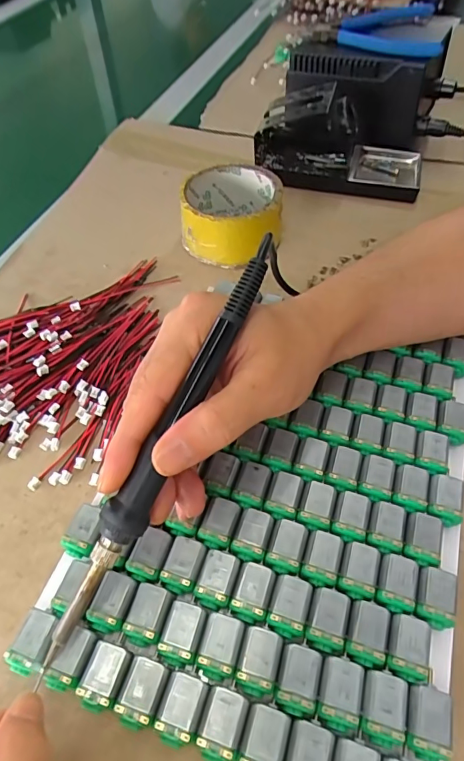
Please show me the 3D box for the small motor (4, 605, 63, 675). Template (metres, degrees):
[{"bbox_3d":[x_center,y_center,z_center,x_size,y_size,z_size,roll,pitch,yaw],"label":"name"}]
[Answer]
[{"bbox_3d":[-0.095,0.128,0.225,0.019,0.017,0.027,13,56,11],"label":"small motor"}]

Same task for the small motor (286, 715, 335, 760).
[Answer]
[{"bbox_3d":[0.033,0.163,0.198,0.018,0.016,0.027,13,56,11],"label":"small motor"}]

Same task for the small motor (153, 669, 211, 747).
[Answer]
[{"bbox_3d":[-0.022,0.150,0.209,0.018,0.016,0.026,14,57,12],"label":"small motor"}]

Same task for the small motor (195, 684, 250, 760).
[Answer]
[{"bbox_3d":[-0.004,0.154,0.205,0.018,0.016,0.027,13,56,11],"label":"small motor"}]

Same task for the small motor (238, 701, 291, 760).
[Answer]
[{"bbox_3d":[0.014,0.159,0.201,0.018,0.016,0.027,13,56,11],"label":"small motor"}]

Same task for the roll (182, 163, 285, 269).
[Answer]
[{"bbox_3d":[0.000,-0.145,0.394,0.082,0.044,0.085,0,55,2],"label":"roll"}]

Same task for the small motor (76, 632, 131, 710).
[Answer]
[{"bbox_3d":[-0.059,0.138,0.217,0.018,0.016,0.030,14,56,12],"label":"small motor"}]

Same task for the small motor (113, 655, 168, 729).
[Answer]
[{"bbox_3d":[-0.041,0.145,0.212,0.018,0.016,0.026,13,56,11],"label":"small motor"}]

